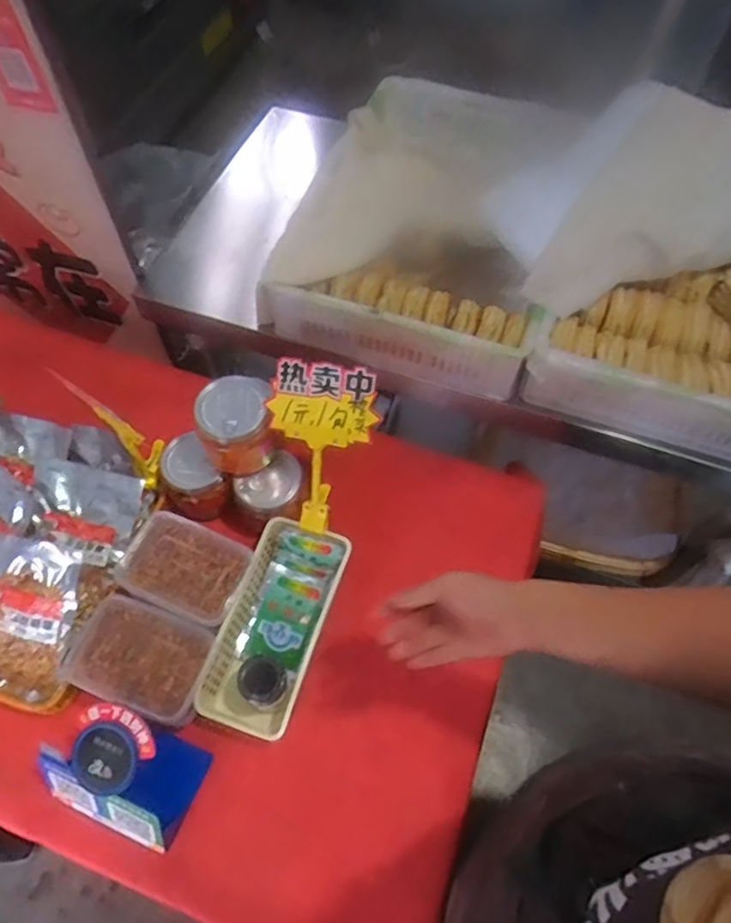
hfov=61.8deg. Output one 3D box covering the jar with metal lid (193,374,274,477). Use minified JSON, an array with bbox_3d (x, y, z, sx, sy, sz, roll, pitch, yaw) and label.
[{"bbox_3d":[-0.177,-0.049,0.842,0.097,0.099,0.100,0,63,0],"label":"jar with metal lid"}]

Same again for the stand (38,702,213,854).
[{"bbox_3d":[-0.286,0.360,0.711,0.151,0.149,0.125,20,64,10],"label":"stand"}]

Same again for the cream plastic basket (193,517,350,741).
[{"bbox_3d":[-0.119,0.221,0.827,0.121,0.075,0.271,16,64,8],"label":"cream plastic basket"}]

